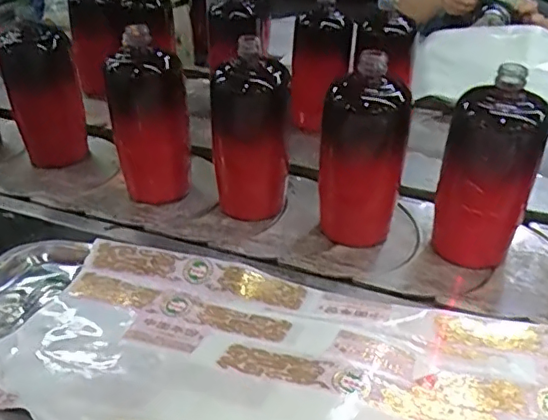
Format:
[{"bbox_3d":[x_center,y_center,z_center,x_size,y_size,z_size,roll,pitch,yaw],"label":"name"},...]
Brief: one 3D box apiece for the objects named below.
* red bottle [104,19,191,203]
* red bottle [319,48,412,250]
[{"bbox_3d":[-0.139,-0.096,0.637,0.059,0.176,0.063,16,35,22],"label":"red bottle"},{"bbox_3d":[0.086,-0.051,0.554,0.060,0.173,0.062,-24,40,-34],"label":"red bottle"}]

